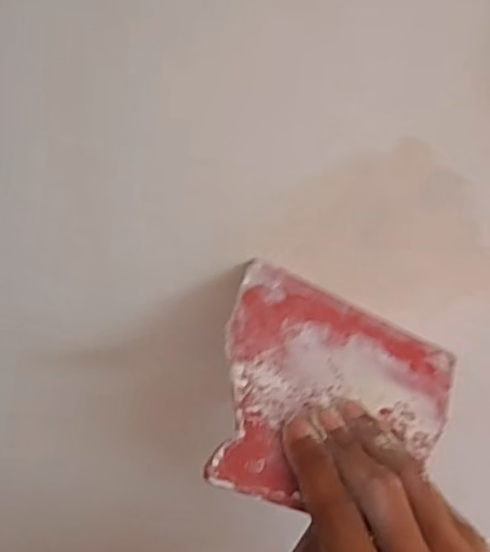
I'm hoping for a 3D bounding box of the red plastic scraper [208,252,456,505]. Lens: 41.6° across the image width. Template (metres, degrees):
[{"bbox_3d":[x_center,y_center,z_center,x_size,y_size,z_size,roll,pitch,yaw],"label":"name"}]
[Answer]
[{"bbox_3d":[0.045,0.060,0.302,0.120,0.011,0.103,22,58,-12],"label":"red plastic scraper"}]

